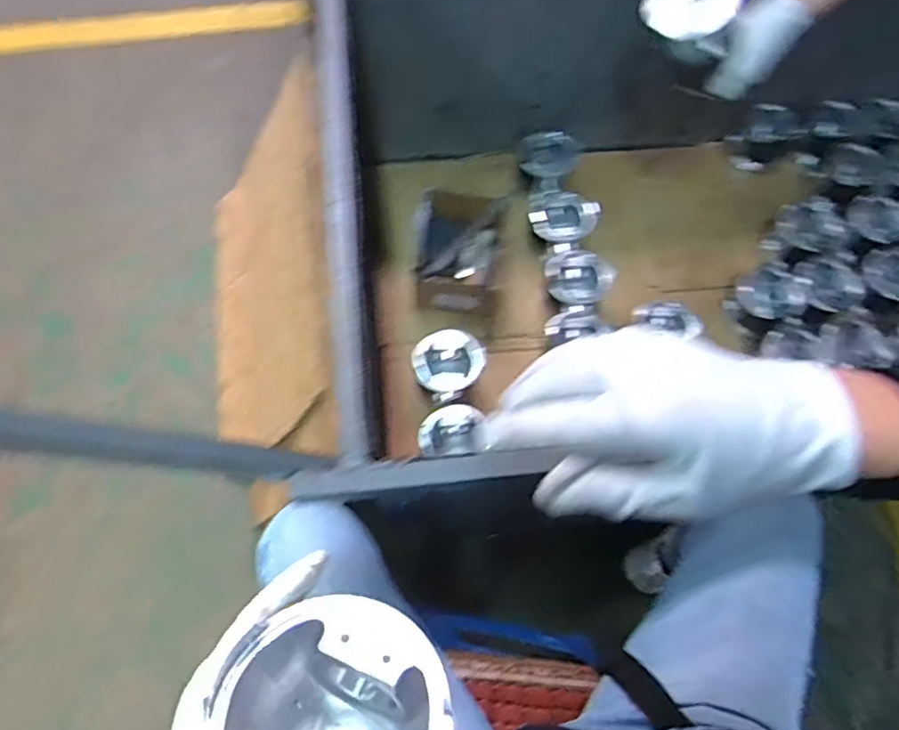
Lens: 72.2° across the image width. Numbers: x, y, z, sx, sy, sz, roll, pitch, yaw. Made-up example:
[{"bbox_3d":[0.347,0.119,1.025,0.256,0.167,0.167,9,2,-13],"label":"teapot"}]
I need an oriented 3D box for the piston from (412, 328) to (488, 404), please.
[{"bbox_3d":[0.000,-0.003,0.963,0.120,0.058,0.103,-36,75,-14],"label":"piston"}]

